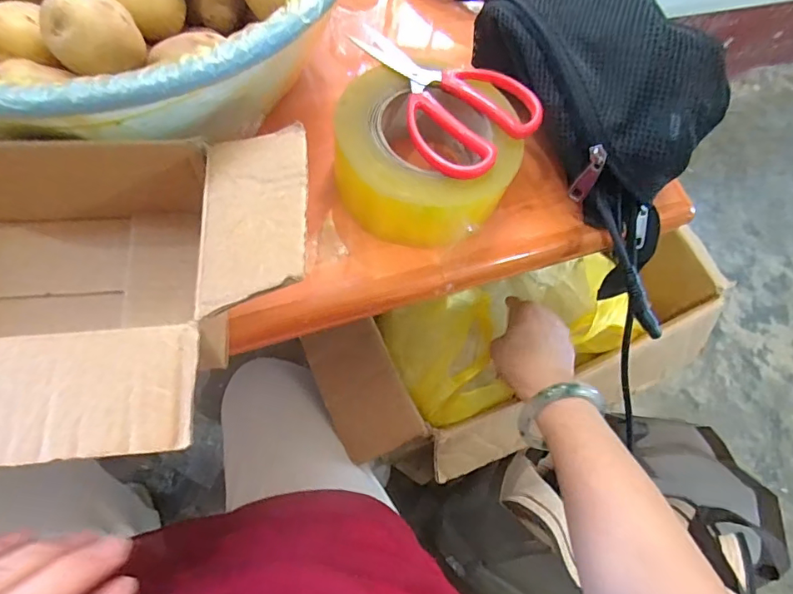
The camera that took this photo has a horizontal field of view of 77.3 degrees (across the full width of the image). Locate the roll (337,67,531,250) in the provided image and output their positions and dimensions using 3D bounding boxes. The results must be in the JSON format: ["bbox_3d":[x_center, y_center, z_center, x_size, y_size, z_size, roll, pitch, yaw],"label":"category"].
[{"bbox_3d":[0.019,-0.090,0.332,0.117,0.042,0.112,3,66,-6],"label":"roll"}]

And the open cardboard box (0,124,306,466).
[{"bbox_3d":[-0.193,-0.003,0.240,0.297,0.104,0.172,-5,67,-10],"label":"open cardboard box"}]

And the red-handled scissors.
[{"bbox_3d":[0.025,-0.138,0.333,0.132,0.011,0.087,43,68,11],"label":"red-handled scissors"}]

